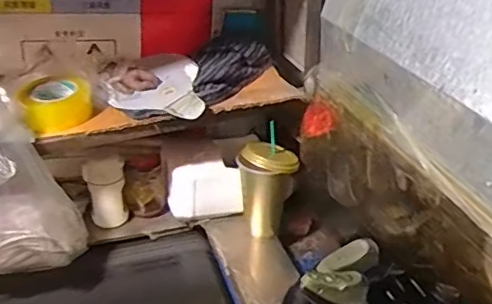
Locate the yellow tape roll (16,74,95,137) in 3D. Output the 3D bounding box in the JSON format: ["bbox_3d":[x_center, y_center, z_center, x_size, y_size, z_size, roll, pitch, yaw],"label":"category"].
[{"bbox_3d":[-0.342,-0.090,1.032,0.123,0.068,0.118,-1,30,0],"label":"yellow tape roll"}]

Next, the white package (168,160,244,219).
[{"bbox_3d":[-0.082,0.078,1.152,0.147,0.110,0.034,-5,30,-7],"label":"white package"}]

